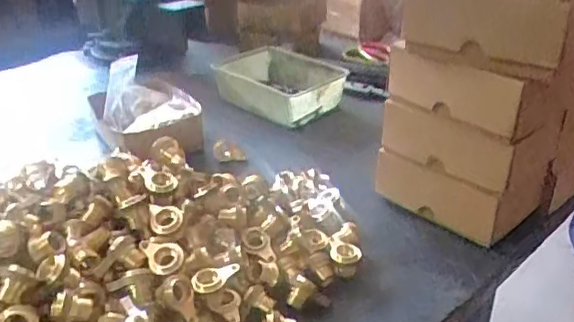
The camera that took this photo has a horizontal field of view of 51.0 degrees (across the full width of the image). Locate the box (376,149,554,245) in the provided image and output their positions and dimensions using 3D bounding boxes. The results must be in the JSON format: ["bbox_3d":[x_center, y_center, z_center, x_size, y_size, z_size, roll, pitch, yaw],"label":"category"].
[{"bbox_3d":[0.206,0.021,0.725,0.177,0.071,0.111,22,34,33],"label":"box"}]

